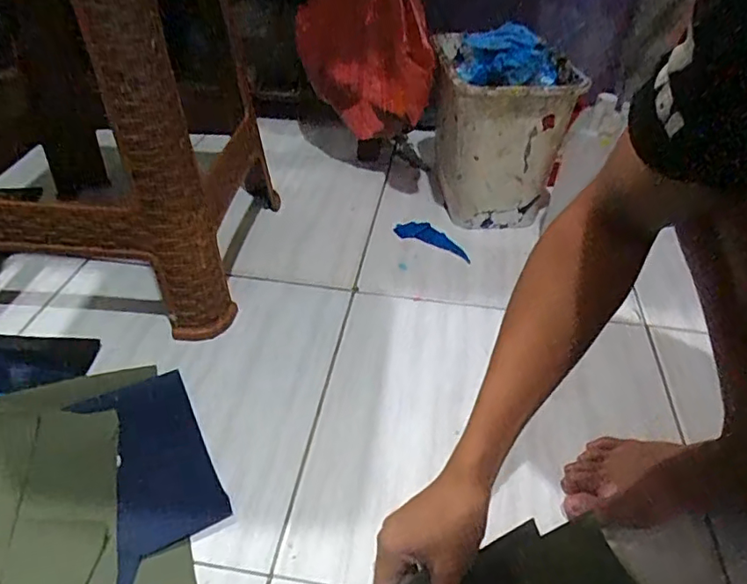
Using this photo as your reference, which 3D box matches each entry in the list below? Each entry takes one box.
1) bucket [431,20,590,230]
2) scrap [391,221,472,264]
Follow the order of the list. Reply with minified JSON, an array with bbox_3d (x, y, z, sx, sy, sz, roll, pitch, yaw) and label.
[{"bbox_3d":[0.191,-0.268,0.916,0.187,0.263,0.254,-1,41,-4],"label":"bucket"},{"bbox_3d":[0.100,-0.086,0.898,0.131,0.007,0.058,27,46,25],"label":"scrap"}]

